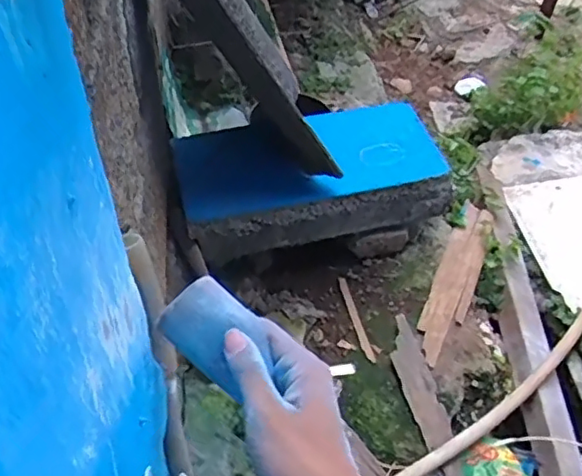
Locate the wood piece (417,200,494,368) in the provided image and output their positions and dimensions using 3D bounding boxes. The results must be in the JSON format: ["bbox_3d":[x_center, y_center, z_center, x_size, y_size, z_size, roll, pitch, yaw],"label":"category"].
[{"bbox_3d":[0.253,0.062,0.937,0.058,0.029,0.307,20,53,15],"label":"wood piece"}]

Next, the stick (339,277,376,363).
[{"bbox_3d":[0.096,0.118,0.901,0.012,0.012,0.146,-10,47,-11],"label":"stick"}]

